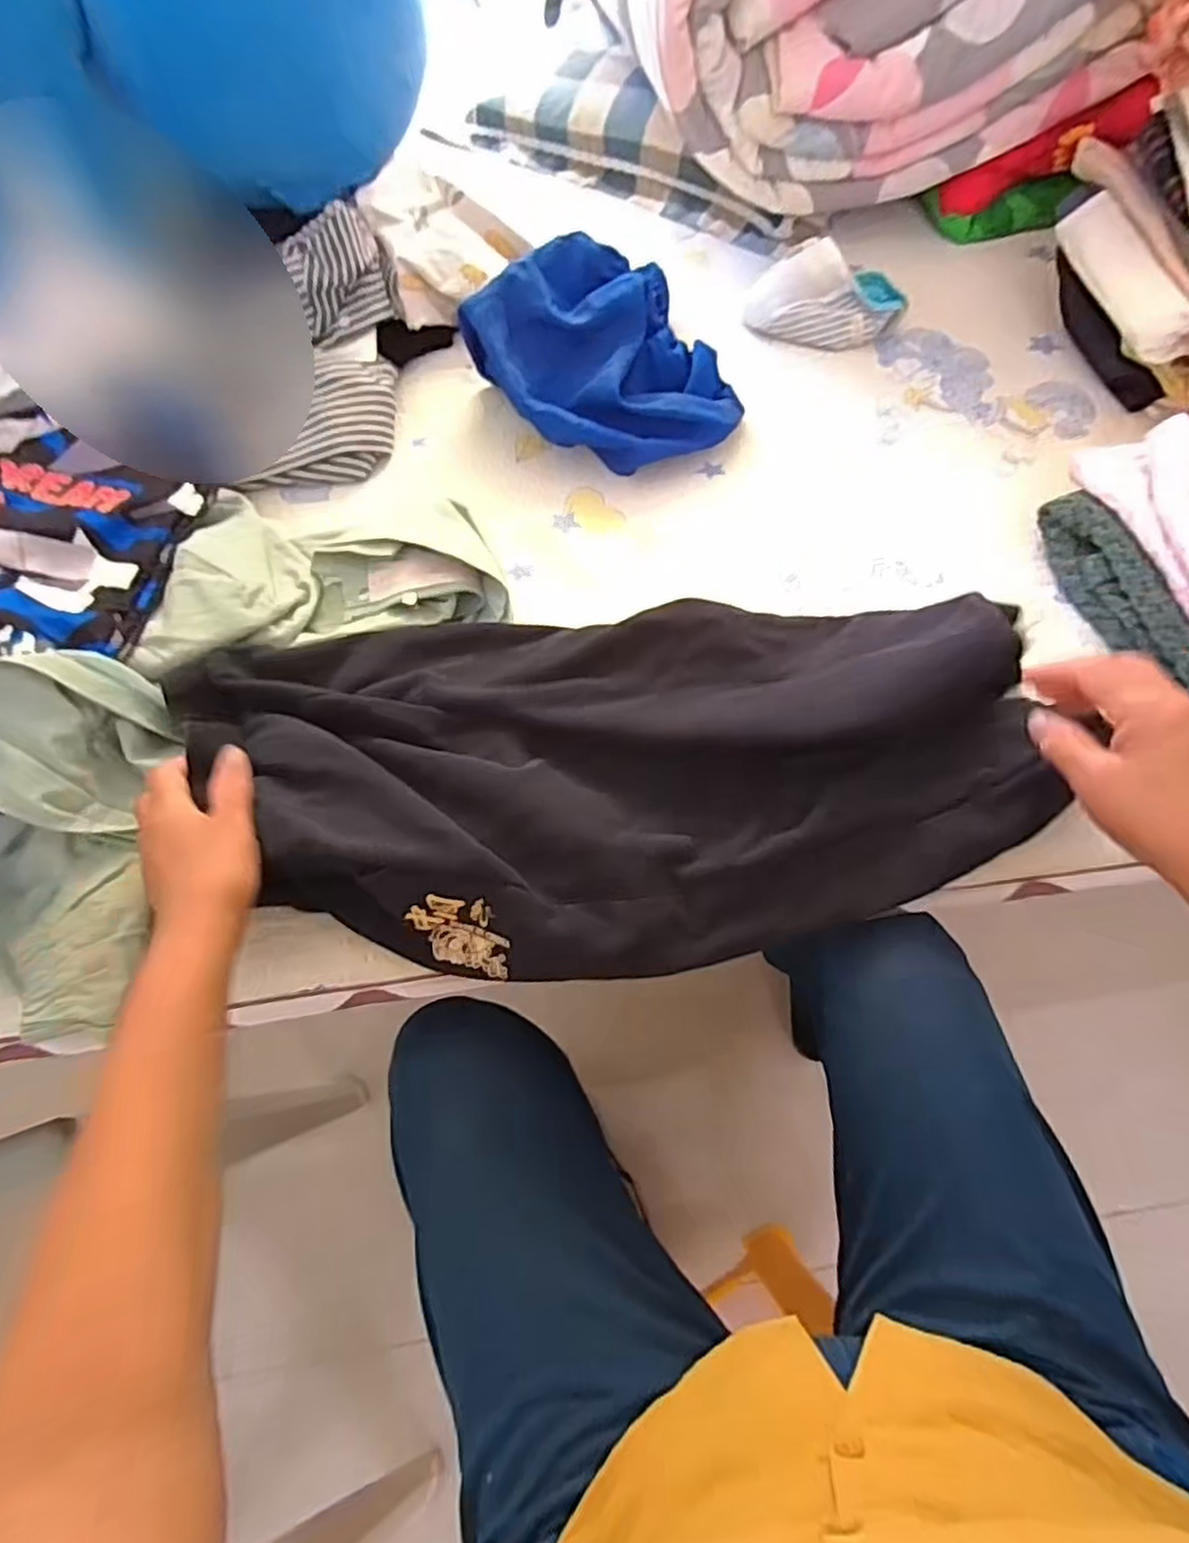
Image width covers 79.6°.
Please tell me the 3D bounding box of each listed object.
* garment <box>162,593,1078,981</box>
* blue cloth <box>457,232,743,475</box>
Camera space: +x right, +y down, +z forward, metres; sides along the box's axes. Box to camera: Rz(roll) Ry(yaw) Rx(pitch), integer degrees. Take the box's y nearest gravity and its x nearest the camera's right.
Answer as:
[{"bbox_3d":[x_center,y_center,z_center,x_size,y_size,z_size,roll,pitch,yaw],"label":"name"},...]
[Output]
[{"bbox_3d":[0.009,0.000,0.495,0.568,0.066,0.257,-2,63,-2],"label":"garment"},{"bbox_3d":[0.019,-0.377,0.658,0.185,0.111,0.217,-35,67,-15],"label":"blue cloth"}]

